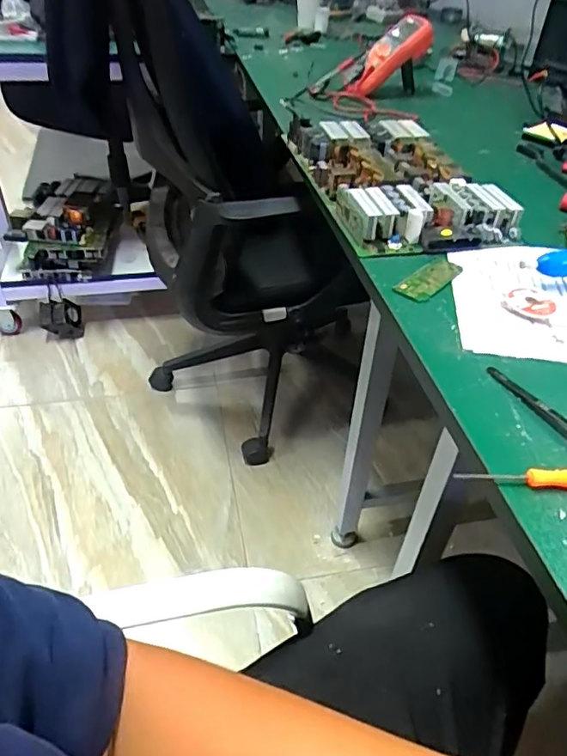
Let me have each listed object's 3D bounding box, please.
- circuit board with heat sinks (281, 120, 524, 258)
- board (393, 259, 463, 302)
[{"bbox_3d":[0.139,-0.268,0.725,0.203,0.041,0.355,-5,41,-11],"label":"circuit board with heat sinks"},{"bbox_3d":[0.149,-0.102,0.563,0.036,0.004,0.087,31,47,28],"label":"board"}]

